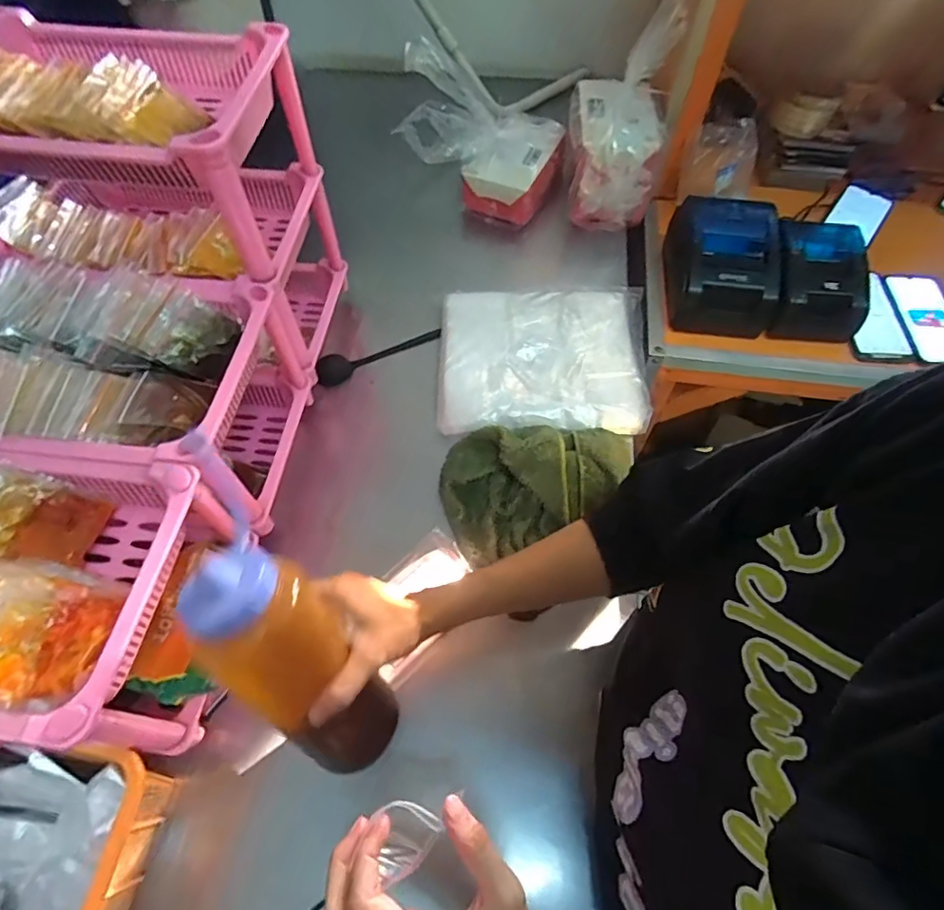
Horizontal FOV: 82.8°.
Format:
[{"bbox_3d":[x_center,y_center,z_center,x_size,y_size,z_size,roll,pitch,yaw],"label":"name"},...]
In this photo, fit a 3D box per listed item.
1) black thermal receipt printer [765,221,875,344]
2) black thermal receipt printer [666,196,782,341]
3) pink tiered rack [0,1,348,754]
[{"bbox_3d":[0.479,-0.241,0.741,0.124,0.093,0.136,4,59,2],"label":"black thermal receipt printer"},{"bbox_3d":[0.340,-0.263,0.744,0.146,0.104,0.150,2,59,1],"label":"black thermal receipt printer"},{"bbox_3d":[-0.357,-0.083,0.504,0.301,0.333,0.591,4,59,3],"label":"pink tiered rack"}]

